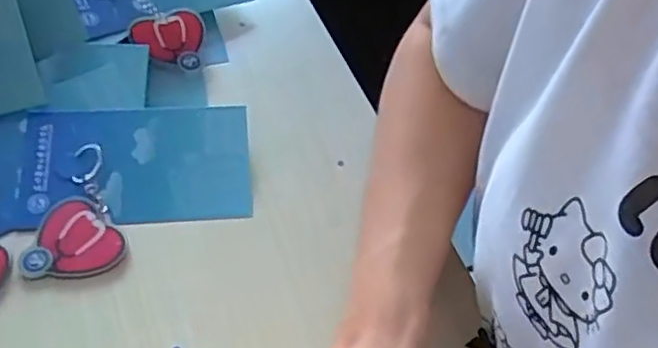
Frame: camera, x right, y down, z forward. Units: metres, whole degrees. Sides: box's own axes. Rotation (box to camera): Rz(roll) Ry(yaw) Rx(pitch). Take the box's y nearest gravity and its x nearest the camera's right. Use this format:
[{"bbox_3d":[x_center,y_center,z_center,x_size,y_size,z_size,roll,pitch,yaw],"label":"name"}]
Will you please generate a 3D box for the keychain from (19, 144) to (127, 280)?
[{"bbox_3d":[-0.152,0.022,0.386,0.054,0.010,0.084,-15,53,-17],"label":"keychain"}]

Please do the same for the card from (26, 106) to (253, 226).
[{"bbox_3d":[-0.117,-0.007,0.413,0.133,0.006,0.082,-4,58,-9],"label":"card"}]

